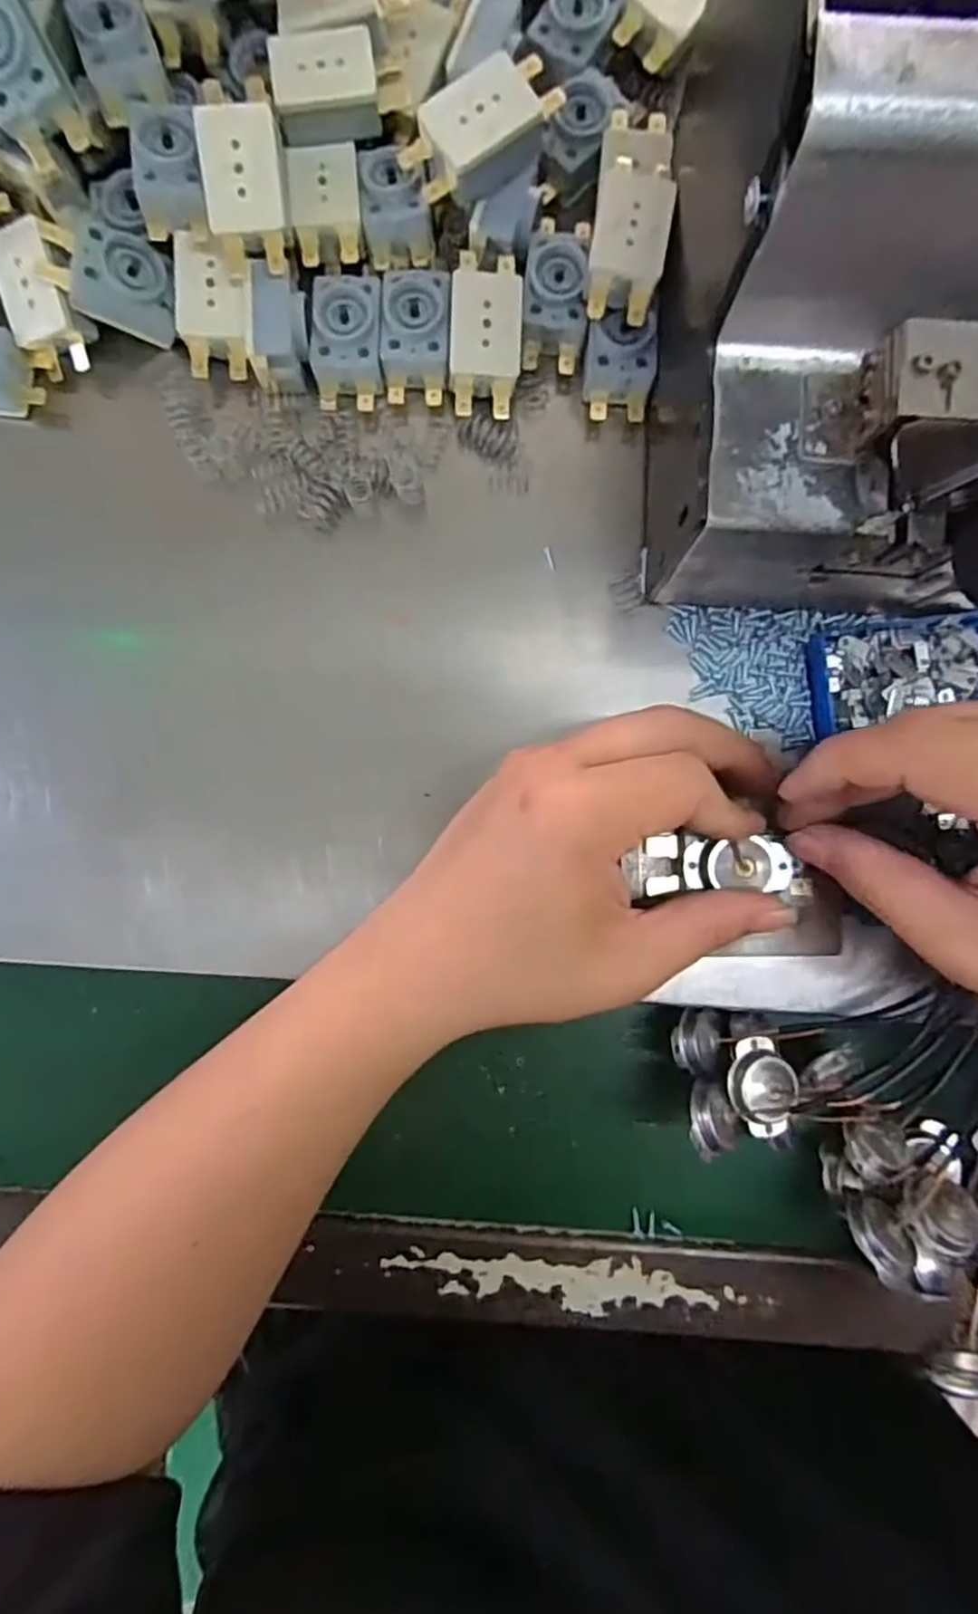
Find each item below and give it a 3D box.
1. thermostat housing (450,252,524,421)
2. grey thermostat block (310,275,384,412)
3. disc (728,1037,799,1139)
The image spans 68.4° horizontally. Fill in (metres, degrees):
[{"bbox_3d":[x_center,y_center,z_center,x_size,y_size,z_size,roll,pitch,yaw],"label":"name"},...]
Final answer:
[{"bbox_3d":[-0.001,-0.183,0.279,0.027,0.014,0.057,2,89,0],"label":"thermostat housing"},{"bbox_3d":[-0.055,-0.183,0.281,0.027,0.013,0.048,0,89,0],"label":"grey thermostat block"},{"bbox_3d":[0.103,0.106,0.274,0.024,0.017,0.033,-1,56,3],"label":"disc"}]

